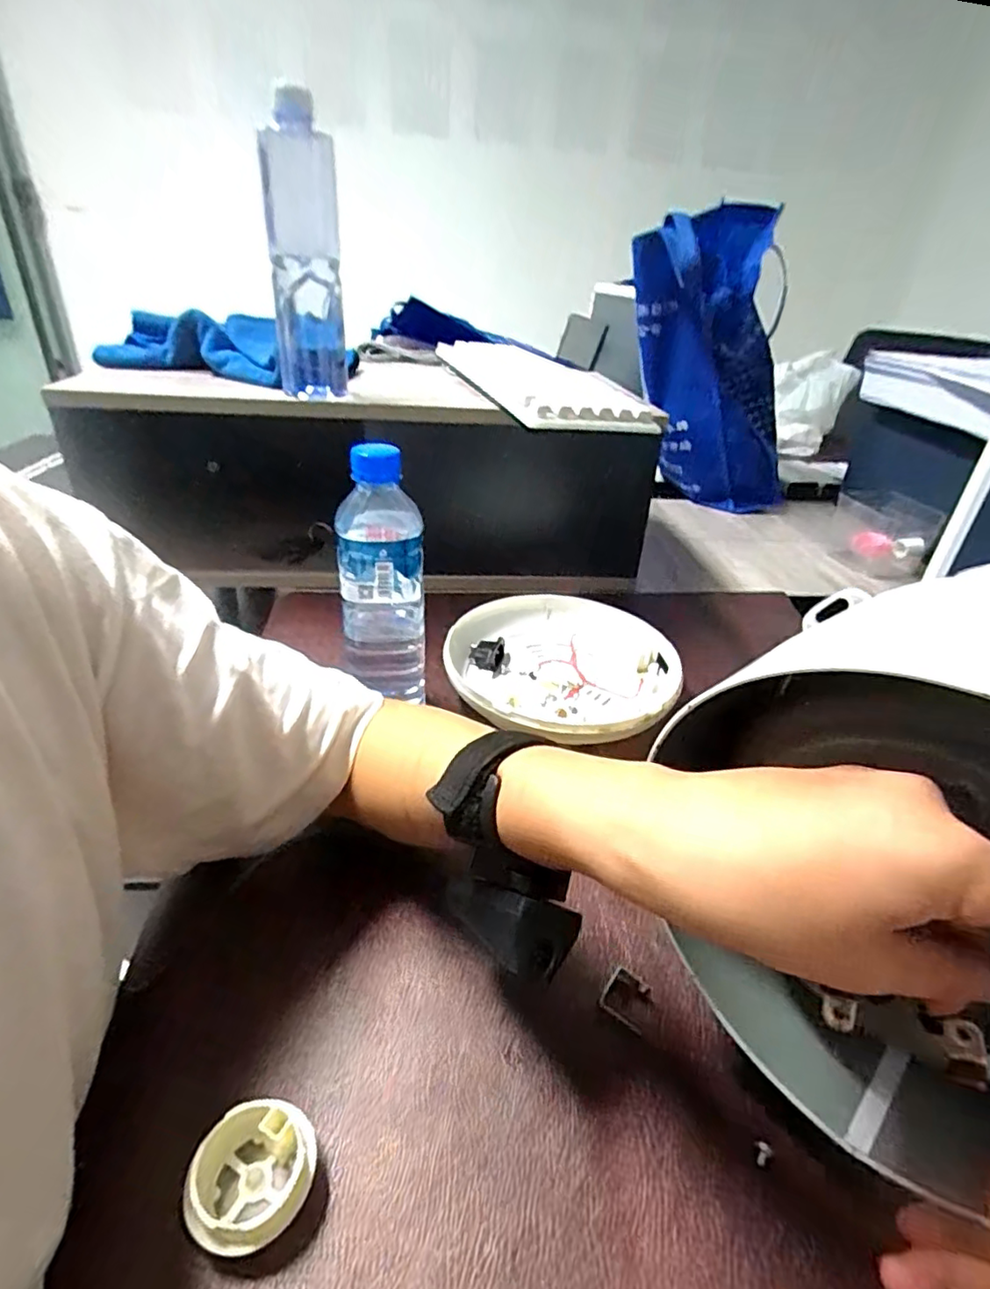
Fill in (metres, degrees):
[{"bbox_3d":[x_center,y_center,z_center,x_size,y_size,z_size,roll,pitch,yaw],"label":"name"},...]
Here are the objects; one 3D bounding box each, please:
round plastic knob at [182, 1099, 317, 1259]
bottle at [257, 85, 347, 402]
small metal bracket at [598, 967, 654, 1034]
[{"bbox_3d":[-0.095,0.213,0.245,0.045,0.025,0.044,2,32,-1],"label":"round plastic knob"},{"bbox_3d":[-0.171,-0.343,0.559,0.062,0.216,0.051,-9,34,-20],"label":"bottle"},{"bbox_3d":[0.069,0.185,0.322,0.022,0.008,0.024,22,37,28],"label":"small metal bracket"}]

